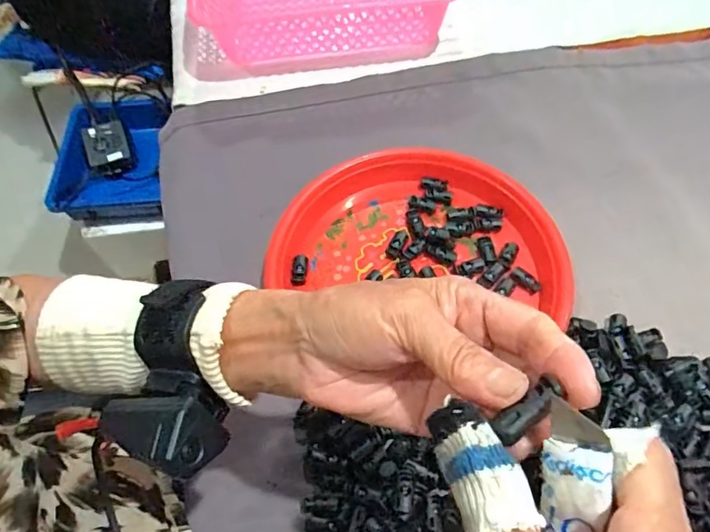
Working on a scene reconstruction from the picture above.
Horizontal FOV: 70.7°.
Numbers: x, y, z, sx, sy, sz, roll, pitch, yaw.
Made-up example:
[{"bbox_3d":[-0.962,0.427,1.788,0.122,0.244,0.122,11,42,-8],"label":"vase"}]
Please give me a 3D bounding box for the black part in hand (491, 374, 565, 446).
[{"bbox_3d":[0.060,0.050,0.173,0.025,0.008,0.010,-41,66,-2],"label":"black part in hand"}]

